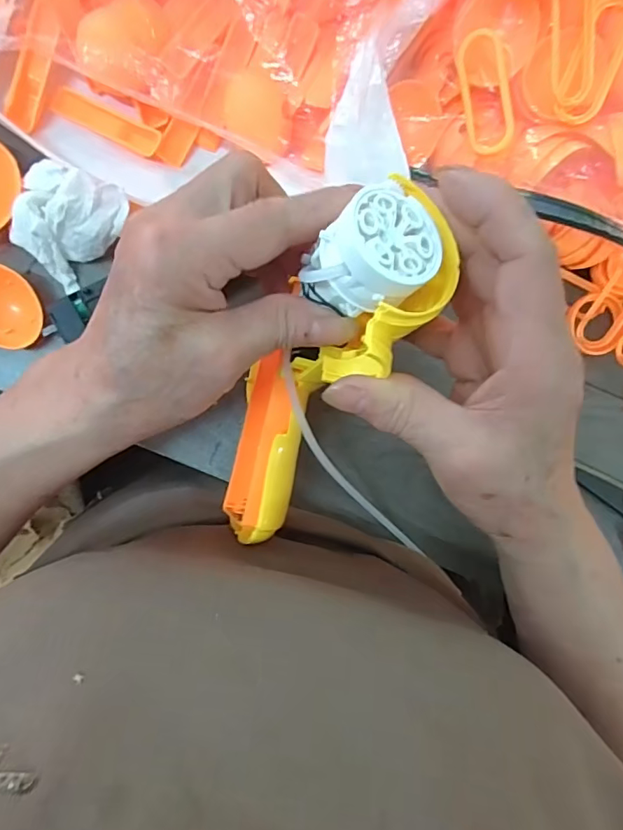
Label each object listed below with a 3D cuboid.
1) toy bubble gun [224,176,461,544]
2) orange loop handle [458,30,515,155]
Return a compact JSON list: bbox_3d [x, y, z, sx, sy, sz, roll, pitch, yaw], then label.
[{"bbox_3d":[0.002,-0.012,0.192,0.047,0.045,0.143,27,128,-4],"label":"toy bubble gun"},{"bbox_3d":[0.079,-0.146,0.226,0.020,0.004,0.053,-8,96,28],"label":"orange loop handle"}]

